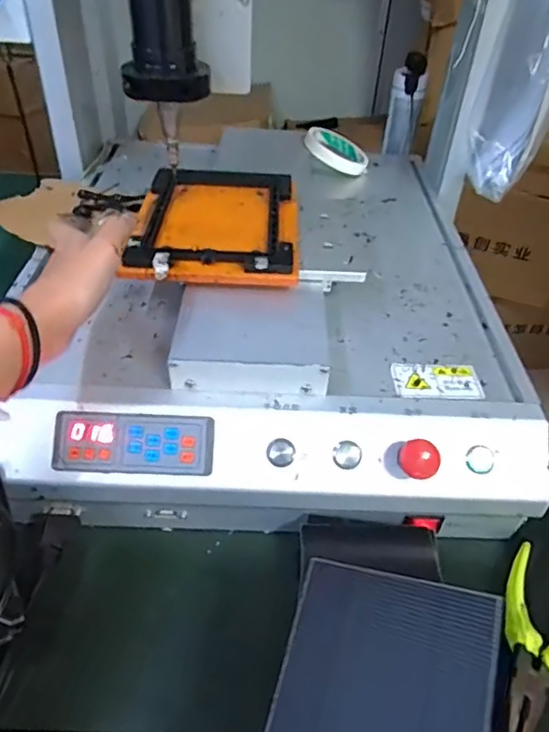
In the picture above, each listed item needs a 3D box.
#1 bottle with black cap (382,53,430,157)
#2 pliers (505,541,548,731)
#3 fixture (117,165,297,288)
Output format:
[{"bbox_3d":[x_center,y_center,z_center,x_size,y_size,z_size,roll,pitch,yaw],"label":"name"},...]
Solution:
[{"bbox_3d":[0.191,-0.382,0.814,0.046,0.132,0.034,12,42,9],"label":"bottle with black cap"},{"bbox_3d":[0.187,0.195,0.397,0.054,0.012,0.136,26,46,24],"label":"pliers"},{"bbox_3d":[-0.052,-0.141,0.535,0.148,0.021,0.201,3,41,-1],"label":"fixture"}]

